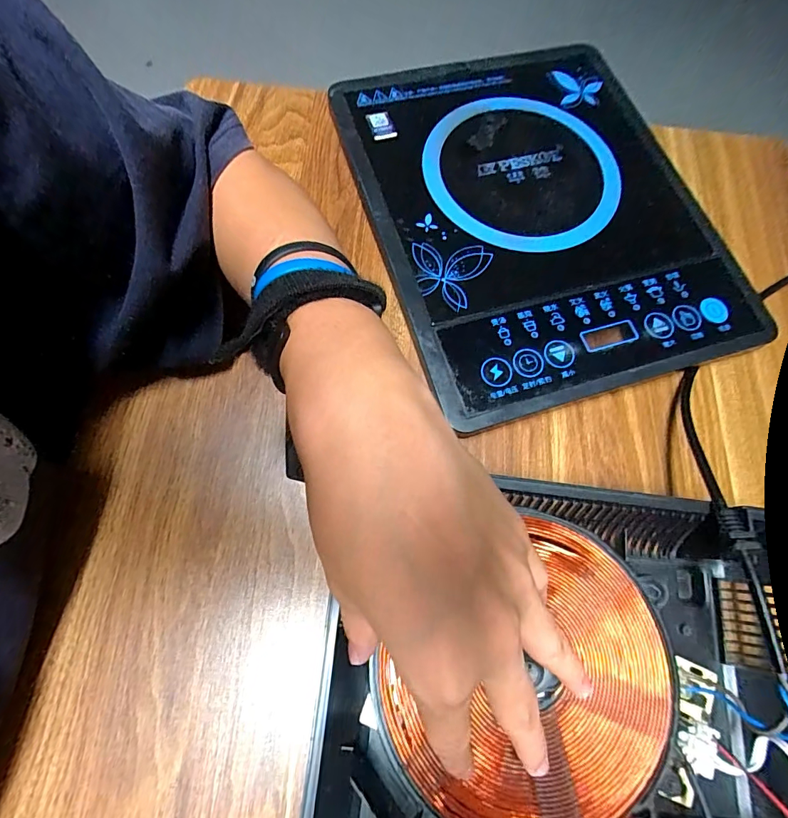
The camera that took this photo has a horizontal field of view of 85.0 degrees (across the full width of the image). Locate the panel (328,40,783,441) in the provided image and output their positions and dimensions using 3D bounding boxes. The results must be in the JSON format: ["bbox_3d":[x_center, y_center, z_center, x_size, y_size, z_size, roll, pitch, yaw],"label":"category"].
[{"bbox_3d":[0.119,-0.178,0.369,0.280,0.028,0.350,-15,72,-9],"label":"panel"}]

